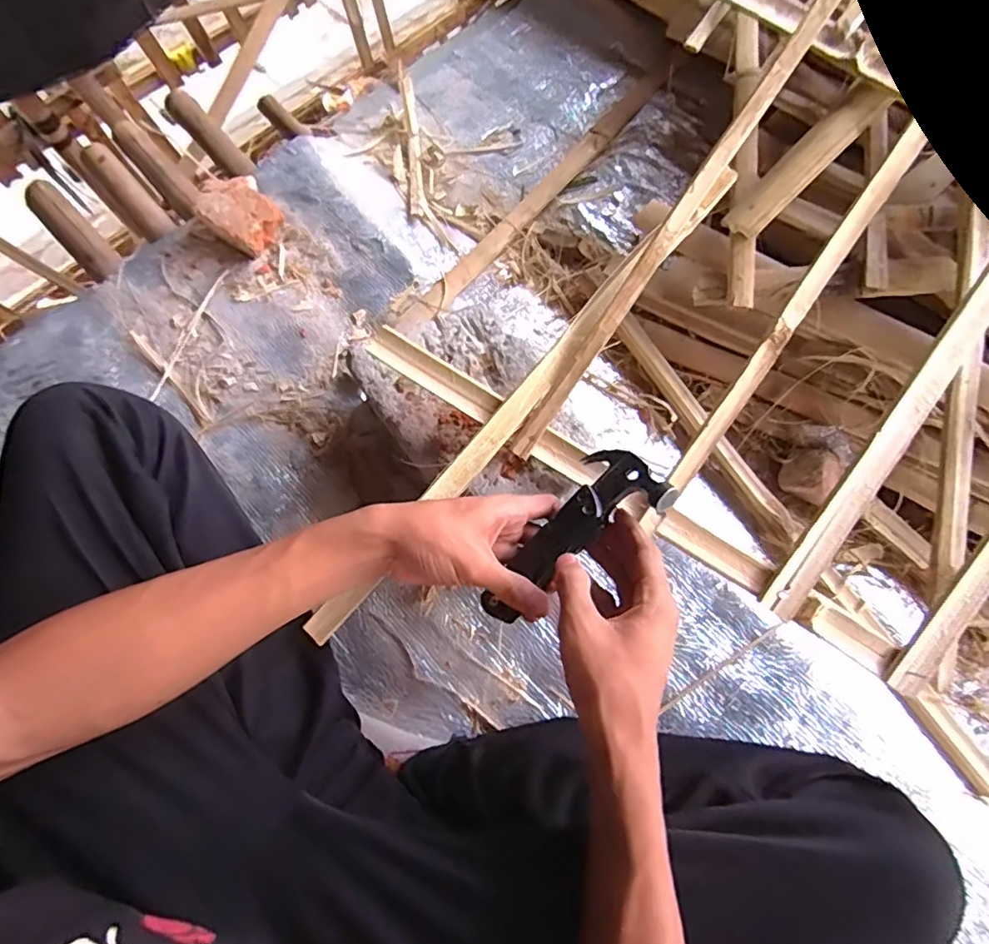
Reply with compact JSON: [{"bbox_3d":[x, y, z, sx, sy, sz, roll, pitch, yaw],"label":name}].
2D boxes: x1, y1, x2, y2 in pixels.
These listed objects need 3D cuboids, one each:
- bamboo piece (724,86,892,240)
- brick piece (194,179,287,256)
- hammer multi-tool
[{"bbox_3d":[0.289,-0.288,0.521,0.168,0.012,0.034,-43,73,8],"label":"bamboo piece"},{"bbox_3d":[-0.297,-0.304,0.652,0.090,0.049,0.083,28,73,8],"label":"brick piece"},{"bbox_3d":[0.053,0.048,0.416,0.157,0.033,0.067,-42,74,-2],"label":"hammer multi-tool"}]

